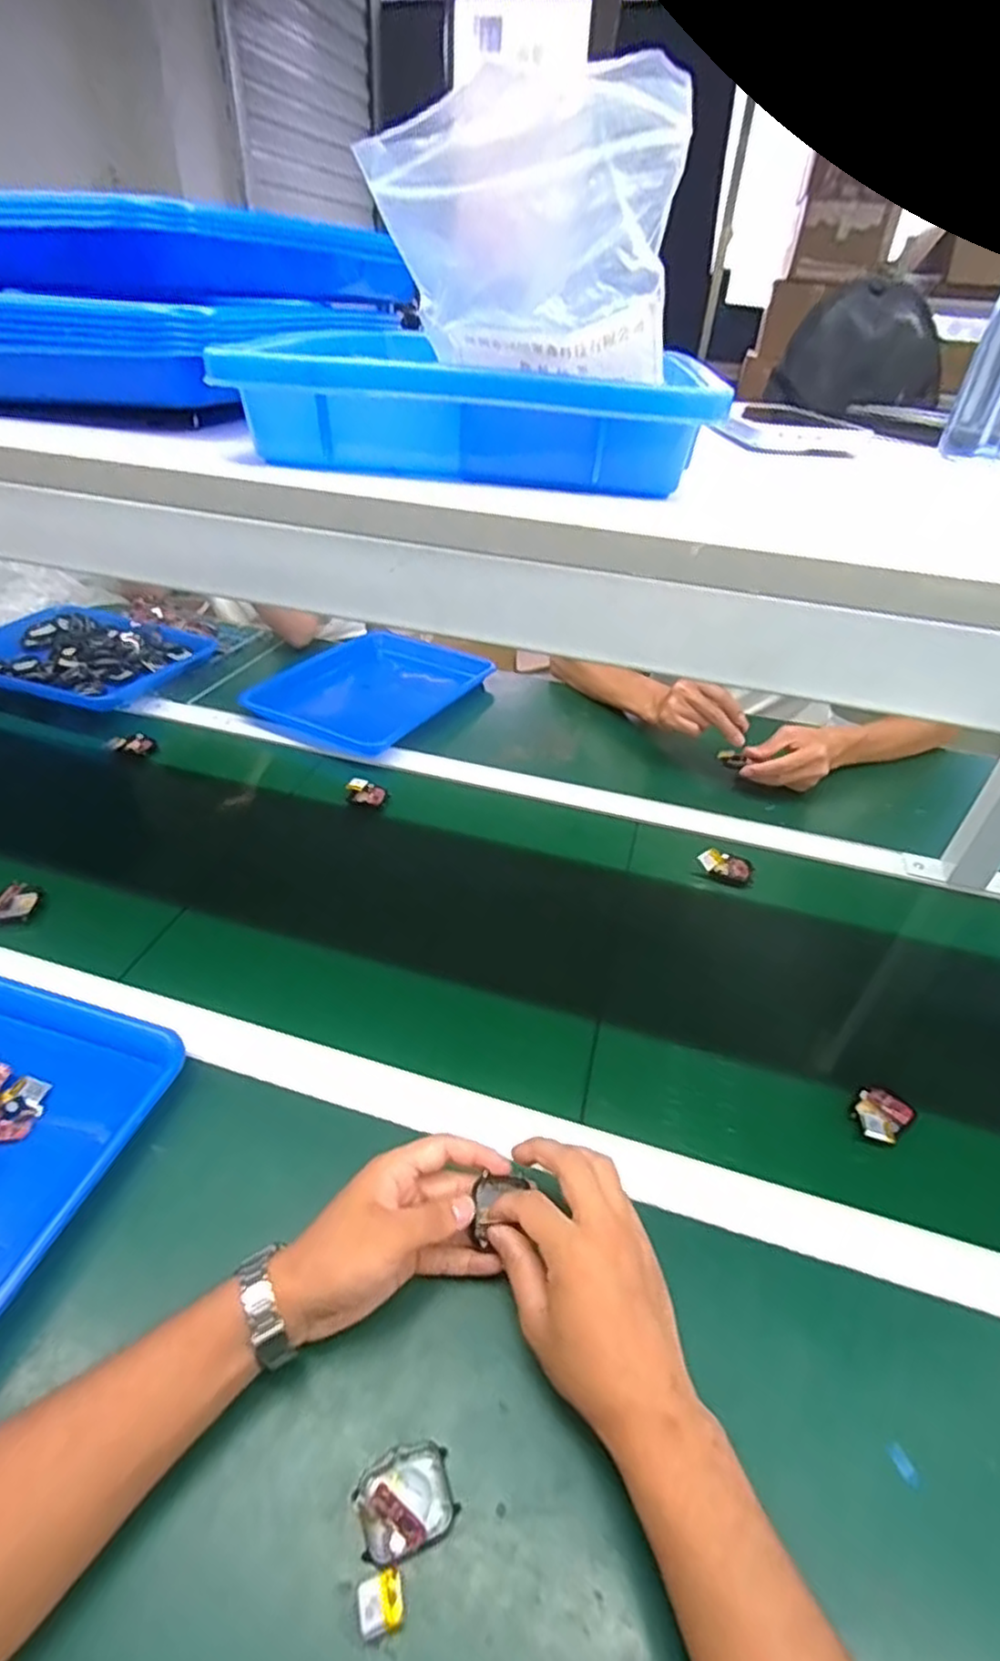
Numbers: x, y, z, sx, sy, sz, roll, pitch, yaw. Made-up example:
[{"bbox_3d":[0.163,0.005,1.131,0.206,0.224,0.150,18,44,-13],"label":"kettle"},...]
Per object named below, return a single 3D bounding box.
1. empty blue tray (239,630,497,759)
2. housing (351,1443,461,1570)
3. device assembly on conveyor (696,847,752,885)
[{"bbox_3d":[-0.185,-0.219,1.026,0.241,0.037,0.323,22,42,21],"label":"empty blue tray"},{"bbox_3d":[-0.048,0.338,0.346,0.047,0.024,0.039,-12,41,-19],"label":"housing"},{"bbox_3d":[0.247,0.039,0.750,0.055,0.019,0.034,16,40,15],"label":"device assembly on conveyor"}]

